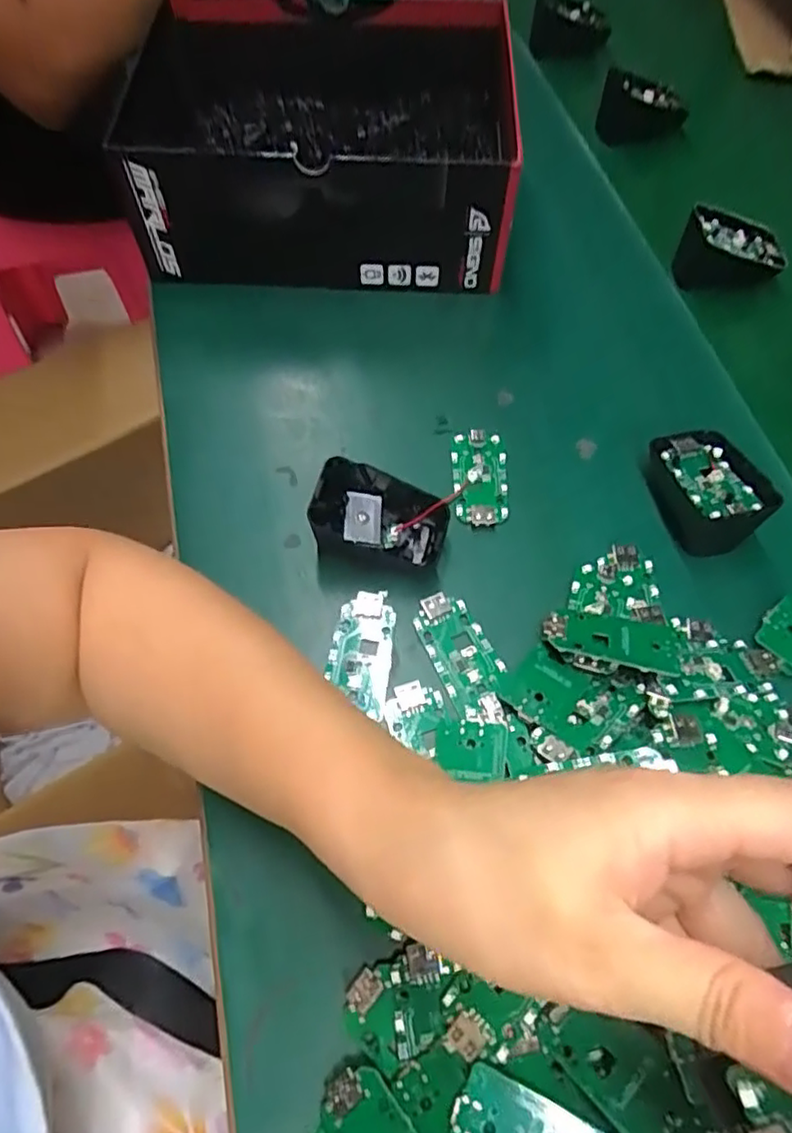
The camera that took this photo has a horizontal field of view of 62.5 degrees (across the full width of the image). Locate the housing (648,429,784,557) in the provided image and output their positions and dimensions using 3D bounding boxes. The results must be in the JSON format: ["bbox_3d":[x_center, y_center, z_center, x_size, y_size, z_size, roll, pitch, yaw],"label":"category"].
[{"bbox_3d":[0.167,-0.043,0.351,0.046,0.035,0.072,-2,64,-2],"label":"housing"}]

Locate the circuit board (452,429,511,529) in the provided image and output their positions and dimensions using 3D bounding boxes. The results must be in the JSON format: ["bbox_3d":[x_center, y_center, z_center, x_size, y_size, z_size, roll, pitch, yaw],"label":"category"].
[{"bbox_3d":[0.048,-0.052,0.373,0.031,0.006,0.062,0,63,-1],"label":"circuit board"}]

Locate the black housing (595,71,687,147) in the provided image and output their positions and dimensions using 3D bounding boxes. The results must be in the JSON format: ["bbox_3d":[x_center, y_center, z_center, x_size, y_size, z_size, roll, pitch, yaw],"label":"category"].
[{"bbox_3d":[0.204,-0.379,0.546,0.070,0.037,0.037,23,64,11],"label":"black housing"}]

